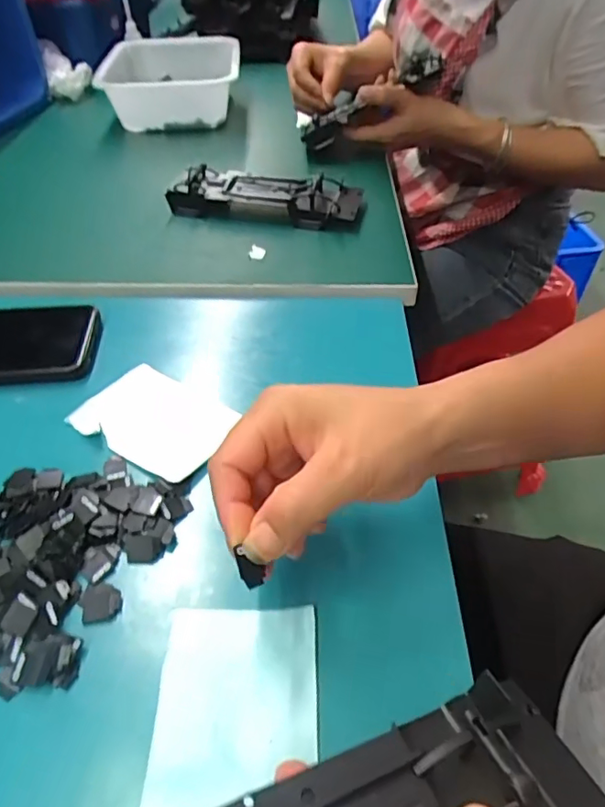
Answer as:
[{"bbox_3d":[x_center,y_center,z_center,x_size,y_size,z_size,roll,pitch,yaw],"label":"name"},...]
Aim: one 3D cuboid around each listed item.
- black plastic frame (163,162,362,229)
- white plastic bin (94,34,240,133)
[{"bbox_3d":[-0.037,-0.213,0.554,0.190,0.026,0.064,4,44,5],"label":"black plastic frame"},{"bbox_3d":[-0.183,-0.463,0.778,0.169,0.063,0.255,-2,44,-1],"label":"white plastic bin"}]

